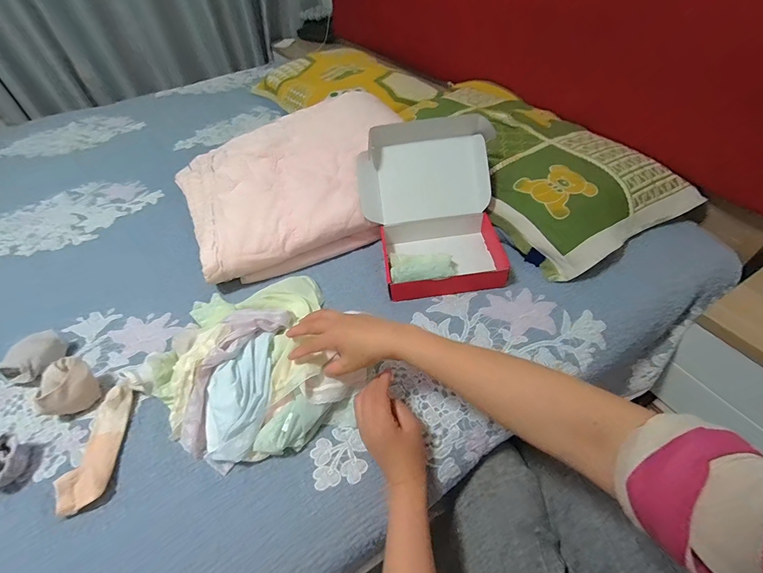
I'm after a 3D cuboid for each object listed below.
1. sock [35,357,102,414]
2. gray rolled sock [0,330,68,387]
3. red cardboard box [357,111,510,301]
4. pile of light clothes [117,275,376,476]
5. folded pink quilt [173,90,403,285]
[{"bbox_3d":[-0.429,0.138,0.481,0.044,0.056,0.067,28,52,23],"label":"sock"},{"bbox_3d":[-0.514,0.104,0.527,0.066,0.044,0.084,18,49,15],"label":"gray rolled sock"},{"bbox_3d":[0.087,-0.145,0.639,0.243,0.184,0.266,-4,47,-5],"label":"red cardboard box"},{"bbox_3d":[-0.176,0.083,0.514,0.313,0.078,0.295,1,47,-1],"label":"pile of light clothes"},{"bbox_3d":[-0.160,-0.230,0.760,0.481,0.152,0.379,-21,49,-15],"label":"folded pink quilt"}]

